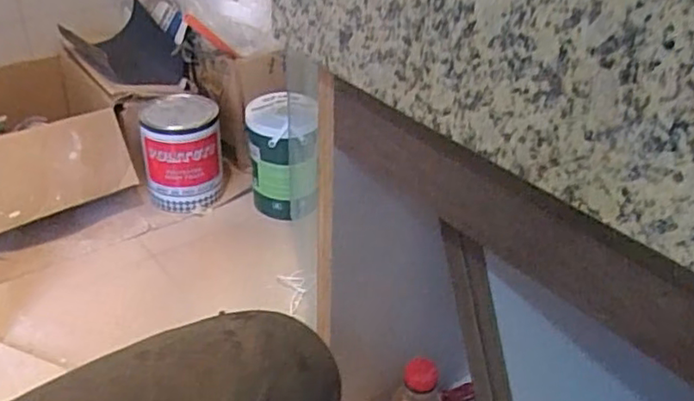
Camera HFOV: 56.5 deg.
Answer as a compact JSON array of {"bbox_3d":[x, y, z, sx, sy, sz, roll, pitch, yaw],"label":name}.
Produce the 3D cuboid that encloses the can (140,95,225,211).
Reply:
[{"bbox_3d":[-0.354,-0.099,1.394,0.156,0.217,0.147,2,35,-1],"label":"can"}]

